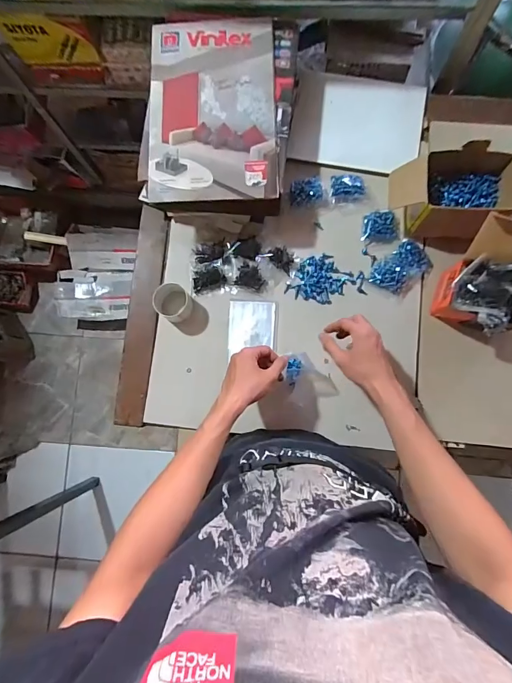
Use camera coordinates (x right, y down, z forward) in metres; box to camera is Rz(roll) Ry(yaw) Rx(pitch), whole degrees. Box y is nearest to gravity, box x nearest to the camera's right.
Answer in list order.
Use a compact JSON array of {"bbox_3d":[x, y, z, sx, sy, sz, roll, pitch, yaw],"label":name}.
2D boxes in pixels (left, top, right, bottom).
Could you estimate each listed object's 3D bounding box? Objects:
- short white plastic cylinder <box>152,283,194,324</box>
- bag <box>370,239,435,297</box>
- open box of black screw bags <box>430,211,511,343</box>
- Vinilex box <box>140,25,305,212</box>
[{"bbox_3d":[-0.147,-0.071,0.684,0.066,0.048,0.060,0,83,2],"label":"short white plastic cylinder"},{"bbox_3d":[0.260,-0.131,0.686,0.106,0.021,0.070,-43,83,-3],"label":"bag"},{"bbox_3d":[0.387,-0.095,0.622,0.133,0.135,0.158,13,84,4],"label":"open box of black screw bags"},{"bbox_3d":[-0.061,-0.382,0.654,0.243,0.061,0.349,3,84,3],"label":"Vinilex box"}]

